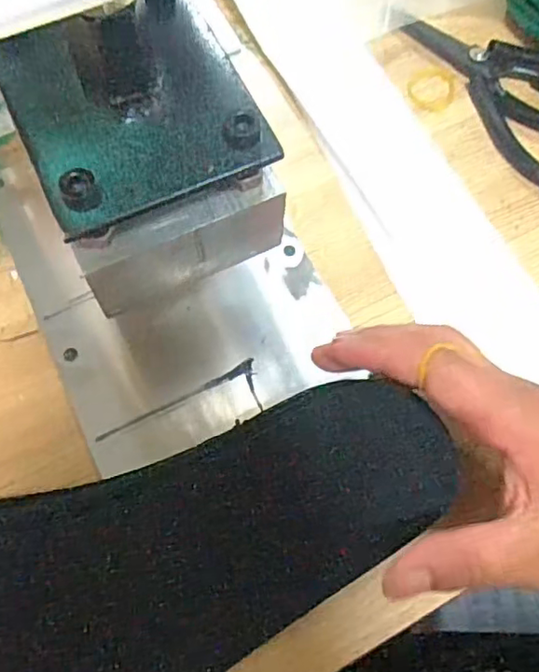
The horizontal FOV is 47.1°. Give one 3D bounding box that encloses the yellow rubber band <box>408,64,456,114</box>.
[{"bbox_3d":[0.103,-0.156,0.392,0.030,0.004,0.031,-17,77,-1],"label":"yellow rubber band"}]

